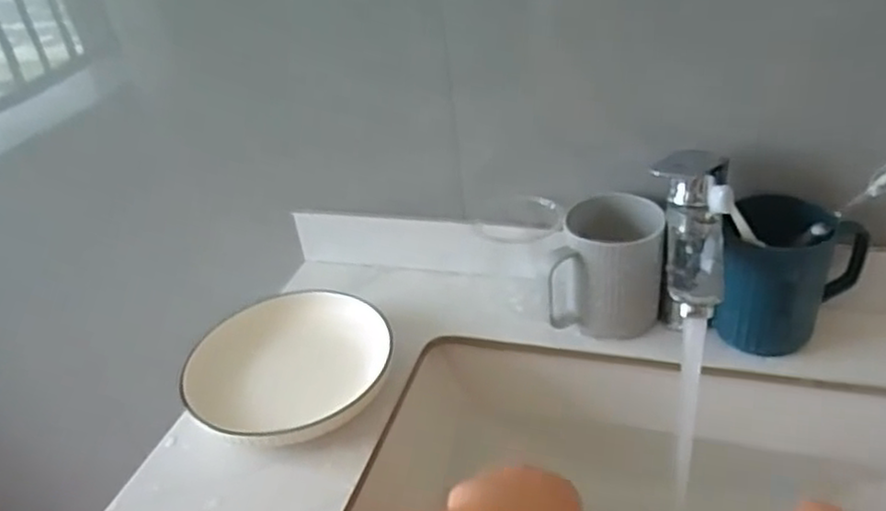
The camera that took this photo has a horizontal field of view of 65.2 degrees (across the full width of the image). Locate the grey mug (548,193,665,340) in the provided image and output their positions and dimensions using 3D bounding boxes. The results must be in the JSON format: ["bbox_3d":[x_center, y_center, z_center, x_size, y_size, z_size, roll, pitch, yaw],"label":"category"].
[{"bbox_3d":[0.142,0.007,0.607,0.093,0.102,0.094,3,36,14],"label":"grey mug"}]

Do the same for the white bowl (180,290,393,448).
[{"bbox_3d":[-0.129,0.097,0.588,0.165,0.053,0.150,-5,34,3],"label":"white bowl"}]

